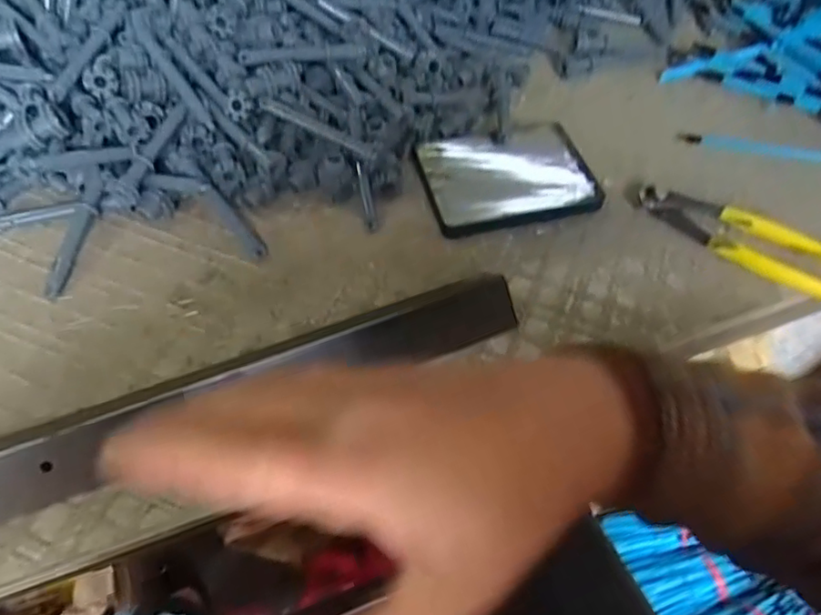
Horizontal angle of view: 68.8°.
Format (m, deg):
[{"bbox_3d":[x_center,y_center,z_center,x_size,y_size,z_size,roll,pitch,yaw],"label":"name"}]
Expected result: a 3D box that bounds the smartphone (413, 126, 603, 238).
[{"bbox_3d":[0.074,-0.104,0.466,0.129,0.010,0.092,-10,57,-12],"label":"smartphone"}]

